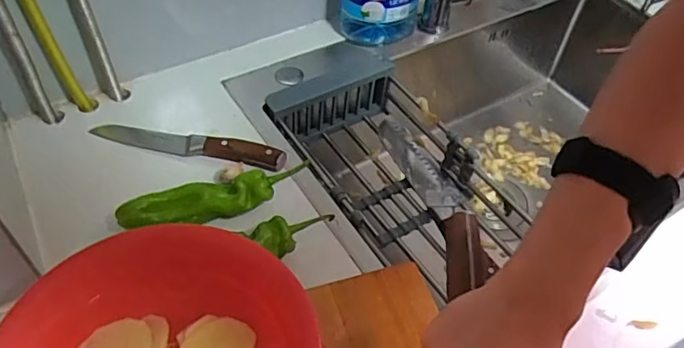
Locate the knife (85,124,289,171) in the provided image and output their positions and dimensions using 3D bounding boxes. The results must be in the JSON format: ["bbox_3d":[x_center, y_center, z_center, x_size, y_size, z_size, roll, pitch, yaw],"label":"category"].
[{"bbox_3d":[-0.175,-0.036,0.605,0.223,0.021,0.028,12,49,6],"label":"knife"}]

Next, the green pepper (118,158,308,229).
[{"bbox_3d":[-0.127,0.026,0.545,0.186,0.037,0.040,-11,51,-14],"label":"green pepper"}]

